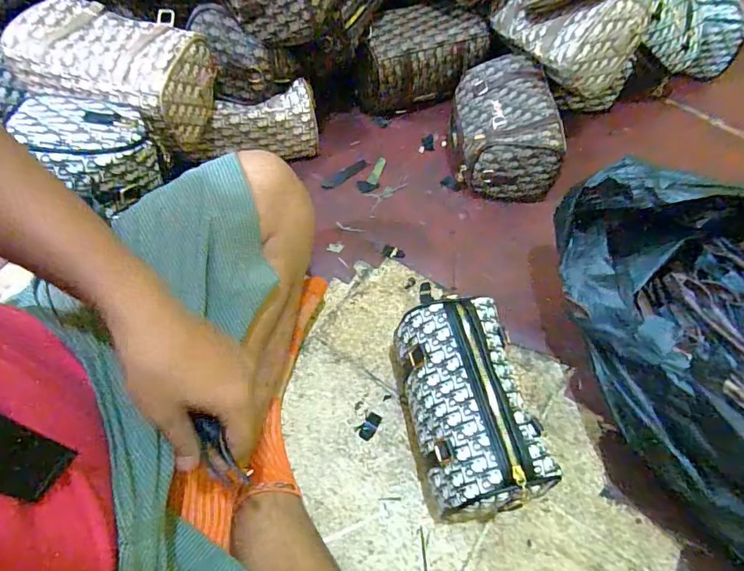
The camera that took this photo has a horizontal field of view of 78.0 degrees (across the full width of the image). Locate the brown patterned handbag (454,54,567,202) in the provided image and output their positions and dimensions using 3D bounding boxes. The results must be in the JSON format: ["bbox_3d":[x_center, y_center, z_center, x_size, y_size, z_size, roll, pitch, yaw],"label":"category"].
[{"bbox_3d":[0.209,-0.252,0.749,0.135,0.125,0.217,-1,61,-2],"label":"brown patterned handbag"}]

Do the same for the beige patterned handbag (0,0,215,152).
[{"bbox_3d":[-0.332,-0.286,0.610,0.226,0.101,0.158,18,62,8],"label":"beige patterned handbag"}]

